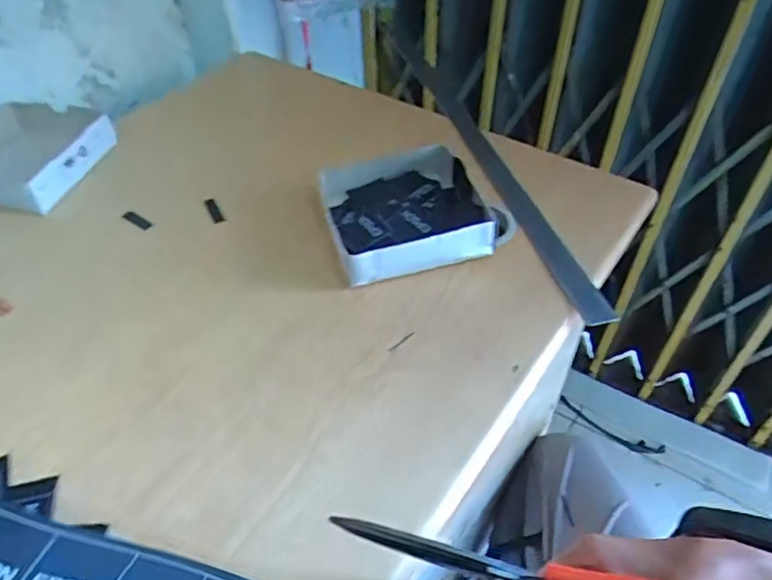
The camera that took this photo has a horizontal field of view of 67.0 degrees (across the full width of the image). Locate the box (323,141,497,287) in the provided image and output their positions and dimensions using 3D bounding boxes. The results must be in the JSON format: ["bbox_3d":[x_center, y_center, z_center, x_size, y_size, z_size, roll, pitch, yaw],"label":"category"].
[{"bbox_3d":[0.020,-0.079,0.537,0.148,0.041,0.147,-10,47,-7],"label":"box"}]

